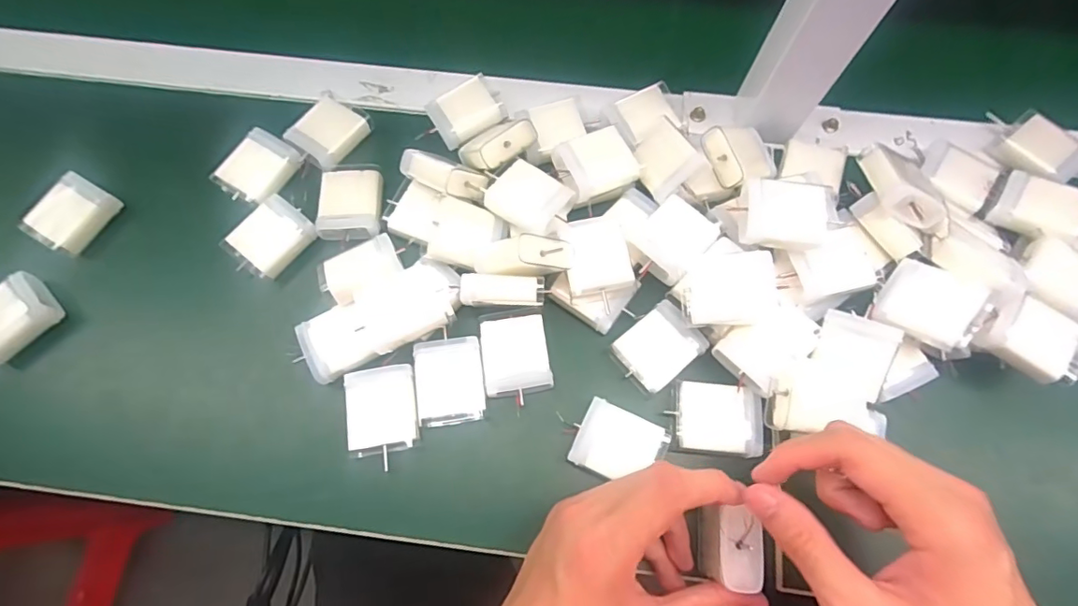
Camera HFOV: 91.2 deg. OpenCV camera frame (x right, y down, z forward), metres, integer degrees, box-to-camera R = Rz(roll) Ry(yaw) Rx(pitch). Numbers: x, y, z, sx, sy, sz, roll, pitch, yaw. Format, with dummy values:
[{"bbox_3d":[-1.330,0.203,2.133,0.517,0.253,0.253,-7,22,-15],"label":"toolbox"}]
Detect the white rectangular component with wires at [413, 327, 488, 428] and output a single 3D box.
[{"bbox_3d":[-0.055,0.049,0.329,0.040,0.013,0.052,-8,71,-2],"label":"white rectangular component with wires"}]

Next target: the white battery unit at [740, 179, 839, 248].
[{"bbox_3d":[0.152,-0.053,0.320,0.057,0.013,0.040,11,70,5],"label":"white battery unit"}]

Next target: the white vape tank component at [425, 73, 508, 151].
[{"bbox_3d":[-0.053,-0.140,0.392,0.050,0.022,0.041,-29,73,-9],"label":"white vape tank component"}]

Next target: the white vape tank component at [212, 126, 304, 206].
[{"bbox_3d":[-0.200,-0.096,0.376,0.041,0.013,0.051,34,75,11],"label":"white vape tank component"}]

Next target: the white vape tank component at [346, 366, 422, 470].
[{"bbox_3d":[-0.095,0.067,0.323,0.041,0.017,0.054,-8,71,-2],"label":"white vape tank component"}]

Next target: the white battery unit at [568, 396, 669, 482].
[{"bbox_3d":[0.048,0.086,0.316,0.050,0.021,0.041,24,73,8],"label":"white battery unit"}]

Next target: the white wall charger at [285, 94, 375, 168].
[{"bbox_3d":[-0.155,-0.127,0.390,0.045,0.021,0.049,32,75,11],"label":"white wall charger"}]

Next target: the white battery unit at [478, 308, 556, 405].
[{"bbox_3d":[-0.015,0.032,0.336,0.040,0.013,0.057,-9,71,-2],"label":"white battery unit"}]

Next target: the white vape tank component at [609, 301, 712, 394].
[{"bbox_3d":[0.075,0.030,0.336,0.051,0.021,0.040,-37,75,-11],"label":"white vape tank component"}]

